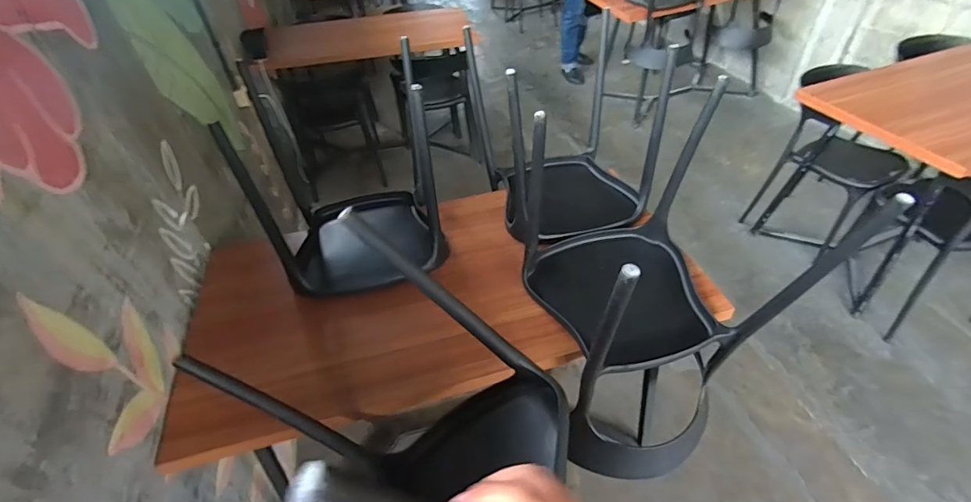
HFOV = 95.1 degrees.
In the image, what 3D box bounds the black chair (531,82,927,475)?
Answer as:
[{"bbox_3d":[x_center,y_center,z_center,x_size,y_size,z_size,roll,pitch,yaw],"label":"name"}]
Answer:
[{"bbox_3d":[0.333,0.093,0.959,0.427,0.720,0.475,-17,45,-12],"label":"black chair"}]

